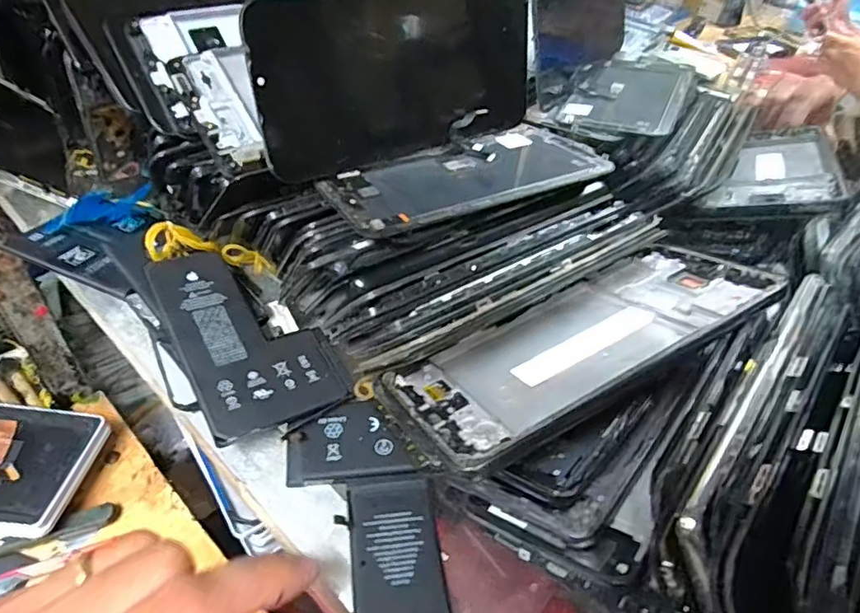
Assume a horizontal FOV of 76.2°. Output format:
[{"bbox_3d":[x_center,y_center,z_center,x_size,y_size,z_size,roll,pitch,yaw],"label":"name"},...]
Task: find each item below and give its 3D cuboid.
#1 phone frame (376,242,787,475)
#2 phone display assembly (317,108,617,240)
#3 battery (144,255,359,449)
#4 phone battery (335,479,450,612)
[{"bbox_3d":[0.063,0.014,0.230,0.164,0.007,0.076,-25,27,-17],"label":"phone frame"},{"bbox_3d":[0.020,-0.069,0.270,0.141,0.008,0.071,-21,44,-25],"label":"phone display assembly"},{"bbox_3d":[-0.087,0.011,0.261,0.065,0.005,0.105,-17,57,-32],"label":"battery"},{"bbox_3d":[-0.013,0.090,0.206,0.034,0.004,0.055,-3,46,-10],"label":"phone battery"}]

